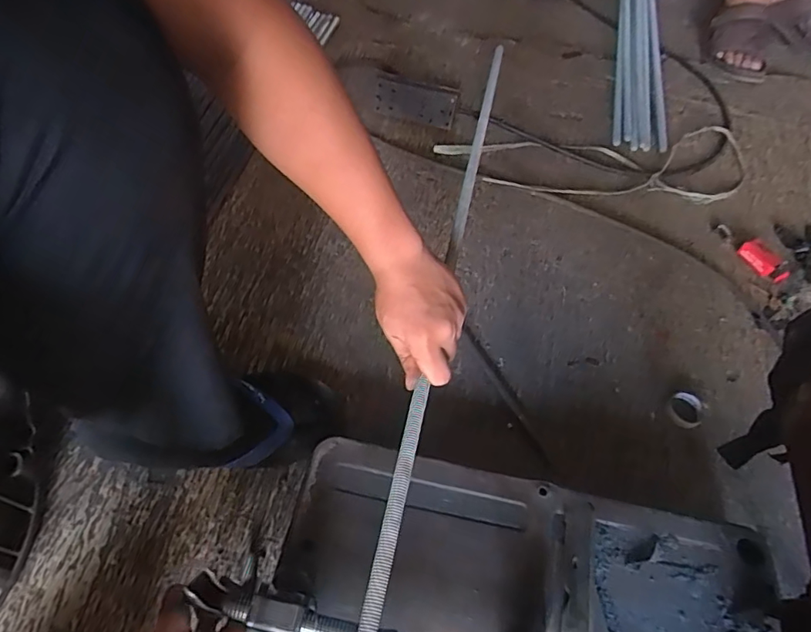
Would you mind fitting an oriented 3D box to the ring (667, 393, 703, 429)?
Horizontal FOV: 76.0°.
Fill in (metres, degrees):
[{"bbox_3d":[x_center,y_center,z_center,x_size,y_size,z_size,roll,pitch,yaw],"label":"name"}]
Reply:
[{"bbox_3d":[0.339,0.114,0.630,0.039,0.015,0.046,31,56,16],"label":"ring"}]

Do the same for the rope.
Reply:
[{"bbox_3d":[0.324,-0.238,0.846,0.531,0.012,0.158,-4,54,-10],"label":"rope"}]

